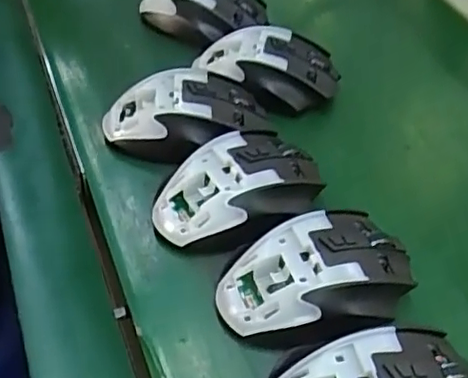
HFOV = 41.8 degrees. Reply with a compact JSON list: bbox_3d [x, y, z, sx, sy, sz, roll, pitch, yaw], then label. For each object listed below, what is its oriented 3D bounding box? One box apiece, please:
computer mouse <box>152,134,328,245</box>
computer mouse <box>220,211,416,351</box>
[{"bbox_3d":[0.008,0.000,0.398,0.114,0.037,0.070,-30,55,-28],"label":"computer mouse"},{"bbox_3d":[0.051,0.054,0.351,0.113,0.038,0.072,-18,50,-19],"label":"computer mouse"}]

